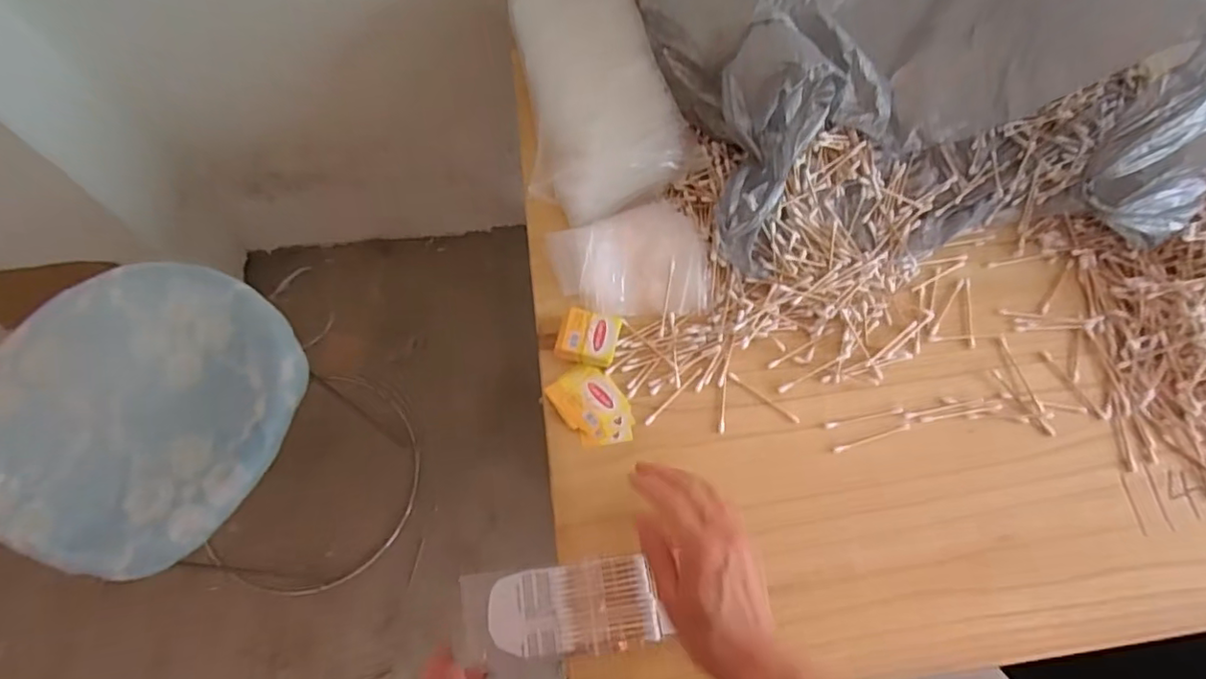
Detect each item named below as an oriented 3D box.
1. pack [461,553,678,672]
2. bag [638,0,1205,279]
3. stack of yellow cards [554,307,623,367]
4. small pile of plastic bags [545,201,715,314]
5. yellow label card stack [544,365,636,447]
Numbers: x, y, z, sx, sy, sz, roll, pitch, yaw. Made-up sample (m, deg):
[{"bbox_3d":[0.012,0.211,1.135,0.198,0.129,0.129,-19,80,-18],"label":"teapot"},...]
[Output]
[{"bbox_3d":[-0.031,0.198,0.438,0.140,0.007,0.062,-4,66,-4],"label":"pack"},{"bbox_3d":[0.313,-0.299,0.584,0.516,0.163,0.424,-3,66,-3],"label":"bag"},{"bbox_3d":[-0.012,0.001,0.516,0.050,0.023,0.045,12,66,4],"label":"stack of yellow cards"},{"bbox_3d":[0.025,-0.072,0.545,0.133,0.030,0.104,-9,66,-6],"label":"small pile of plastic bags"},{"bbox_3d":[-0.008,0.056,0.504,0.052,0.005,0.075,-33,71,-15],"label":"yellow label card stack"}]

